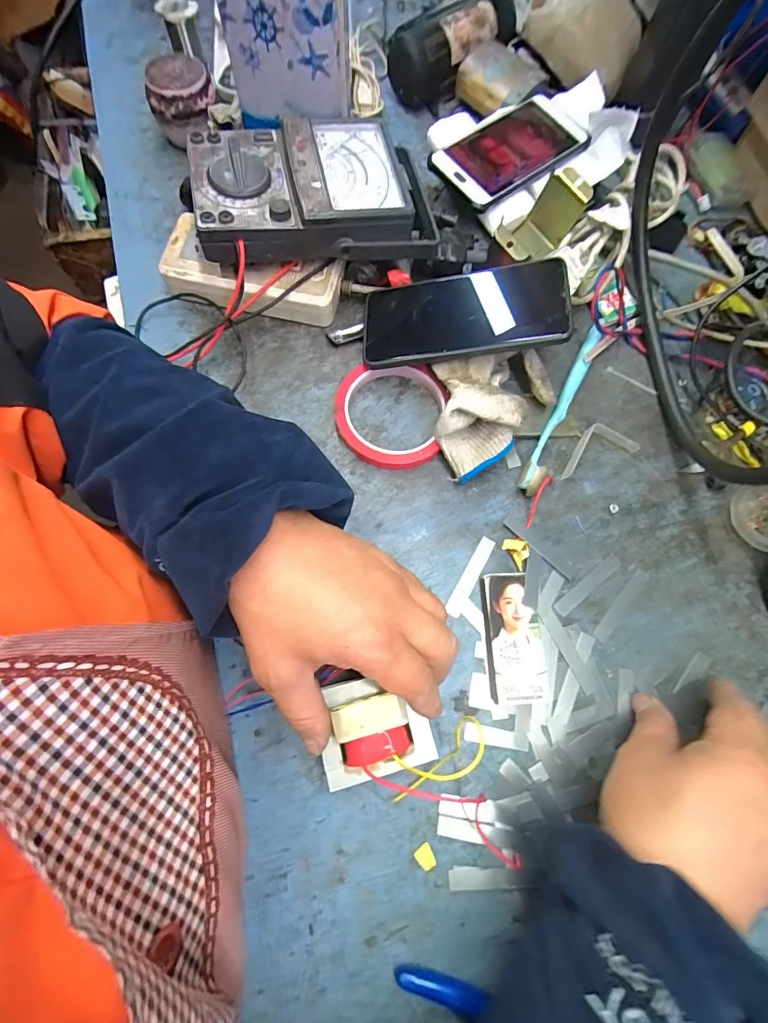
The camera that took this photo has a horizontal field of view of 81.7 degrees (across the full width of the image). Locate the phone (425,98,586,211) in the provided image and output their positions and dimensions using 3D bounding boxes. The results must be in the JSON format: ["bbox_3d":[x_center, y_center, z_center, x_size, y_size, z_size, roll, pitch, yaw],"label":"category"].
[{"bbox_3d":[0.123,-0.349,0.425,0.152,0.011,0.084,-40,78,-12],"label":"phone"}]

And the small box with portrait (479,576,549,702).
[{"bbox_3d":[0.093,0.090,0.322,0.039,0.014,0.089,-1,73,-2],"label":"small box with portrait"}]

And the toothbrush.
[{"bbox_3d":[0.151,-0.087,0.377,0.017,0.019,0.170,27,74,6],"label":"toothbrush"}]

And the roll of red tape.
[{"bbox_3d":[0.005,-0.084,0.369,0.089,0.022,0.096,0,73,-2],"label":"roll of red tape"}]

